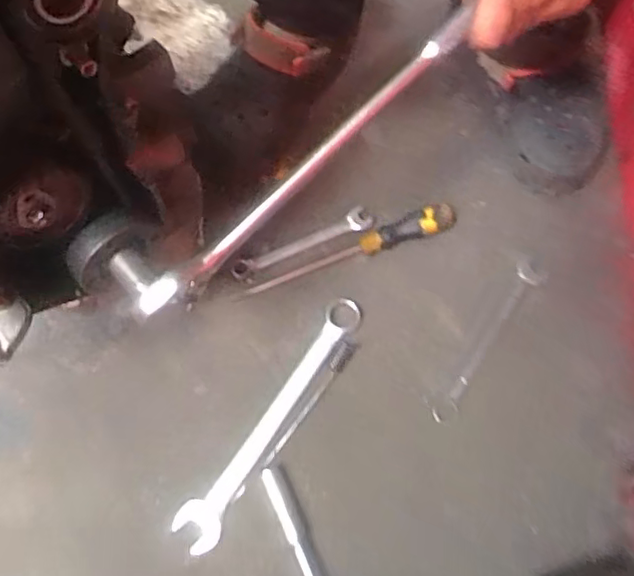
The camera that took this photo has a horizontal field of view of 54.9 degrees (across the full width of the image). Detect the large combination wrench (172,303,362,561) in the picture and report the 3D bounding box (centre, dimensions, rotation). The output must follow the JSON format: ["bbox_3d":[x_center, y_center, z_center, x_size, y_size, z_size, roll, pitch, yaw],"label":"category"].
[{"bbox_3d":[-0.043,0.130,0.614,0.040,0.010,0.281,33,76,11],"label":"large combination wrench"}]

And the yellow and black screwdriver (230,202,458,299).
[{"bbox_3d":[0.029,-0.041,0.655,0.245,0.032,0.027,-17,73,-4],"label":"yellow and black screwdriver"}]

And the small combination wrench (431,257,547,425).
[{"bbox_3d":[0.177,0.053,0.633,0.028,0.005,0.199,34,76,11],"label":"small combination wrench"}]

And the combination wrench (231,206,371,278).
[{"bbox_3d":[-0.018,-0.046,0.666,0.158,0.013,0.031,-24,73,-6],"label":"combination wrench"}]

